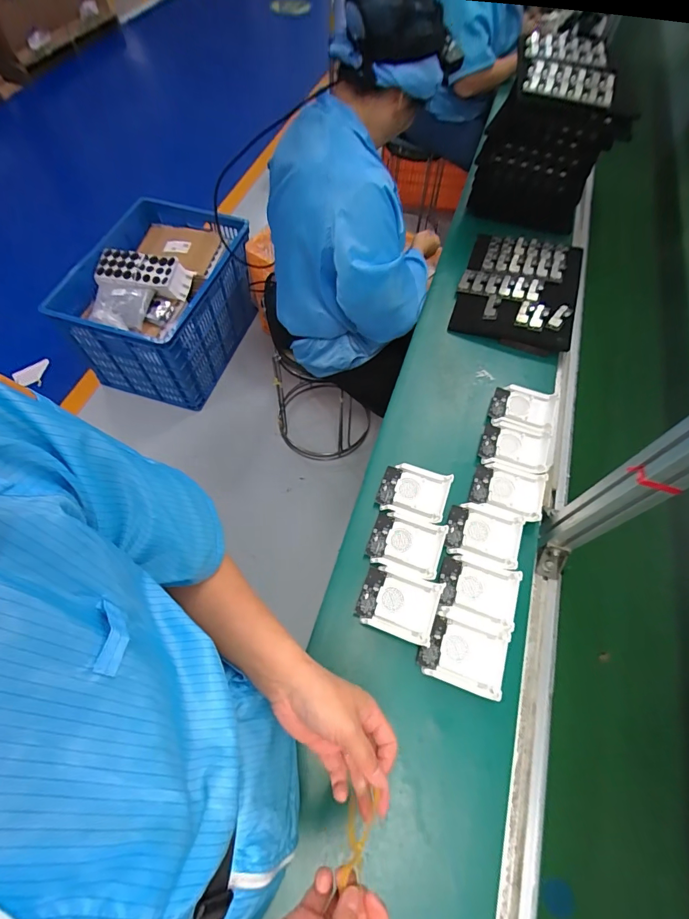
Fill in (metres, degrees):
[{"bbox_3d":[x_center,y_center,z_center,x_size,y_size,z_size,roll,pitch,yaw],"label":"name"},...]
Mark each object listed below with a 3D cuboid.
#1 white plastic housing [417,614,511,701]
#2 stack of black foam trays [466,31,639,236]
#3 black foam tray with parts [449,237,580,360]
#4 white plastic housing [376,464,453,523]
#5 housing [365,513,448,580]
[{"bbox_3d":[0.166,0.270,0.580,0.105,0.027,0.086,18,63,8],"label":"white plastic housing"},{"bbox_3d":[0.497,-0.792,1.020,0.272,0.262,0.320,19,63,6],"label":"stack of black foam trays"},{"bbox_3d":[0.396,-0.394,0.940,0.244,0.034,0.340,19,63,8],"label":"black foam tray with parts"},{"bbox_3d":[0.116,0.054,0.699,0.111,0.038,0.095,20,63,8],"label":"white plastic housing"},{"bbox_3d":[0.097,0.133,0.659,0.107,0.020,0.087,19,63,8],"label":"housing"}]

